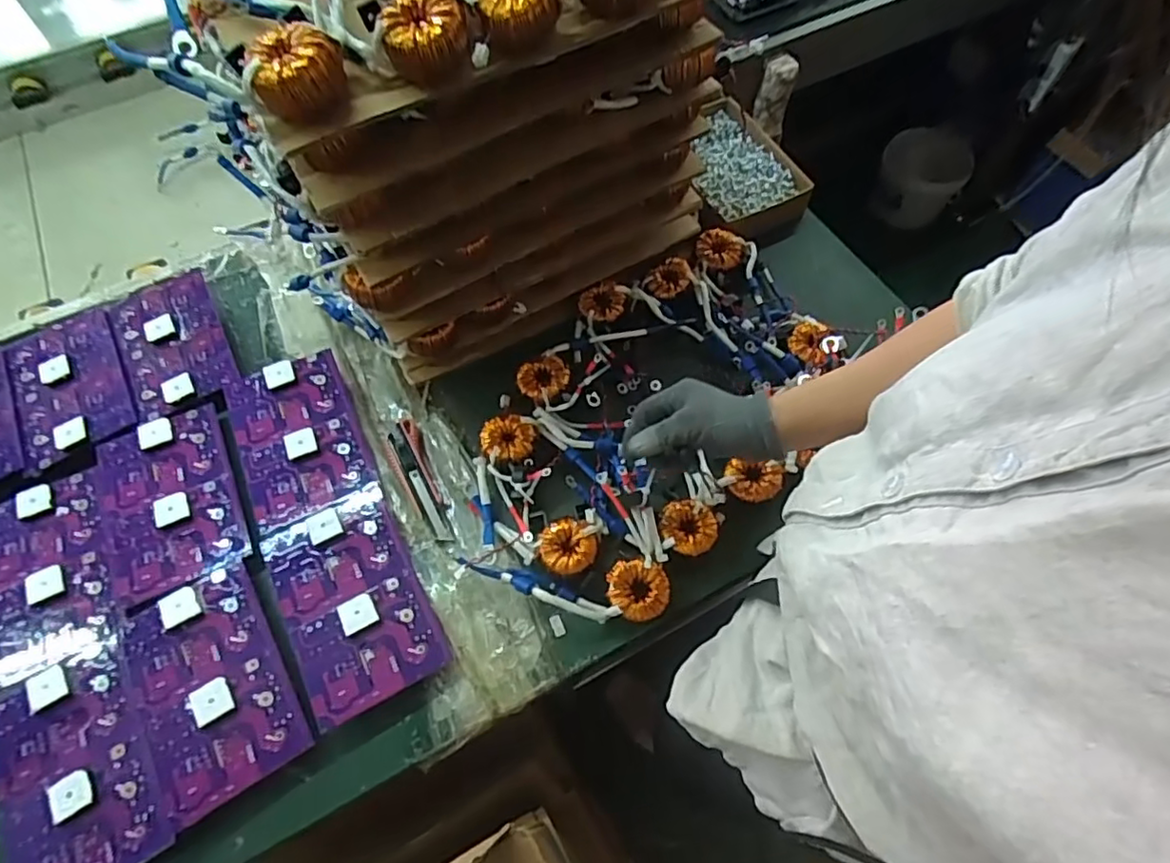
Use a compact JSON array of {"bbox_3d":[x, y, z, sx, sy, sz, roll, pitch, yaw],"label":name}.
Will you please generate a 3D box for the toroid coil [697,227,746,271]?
[{"bbox_3d":[0.169,-0.228,0.768,0.056,0.017,0.058,-1,63,1],"label":"toroid coil"}]

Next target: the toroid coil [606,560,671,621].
[{"bbox_3d":[0.051,0.152,0.588,0.058,0.019,0.053,0,63,0],"label":"toroid coil"}]

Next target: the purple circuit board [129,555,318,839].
[{"bbox_3d":[-0.338,0.227,0.555,0.119,0.011,0.193,-30,67,-15],"label":"purple circuit board"}]

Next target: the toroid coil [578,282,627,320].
[{"bbox_3d":[0.020,-0.155,0.739,0.054,0.017,0.043,-23,65,-11],"label":"toroid coil"}]

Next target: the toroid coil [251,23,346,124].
[{"bbox_3d":[-0.197,-0.246,0.422,0.055,0.036,0.055,-1,63,1],"label":"toroid coil"}]

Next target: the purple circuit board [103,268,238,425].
[{"bbox_3d":[-0.500,-0.115,0.736,0.117,0.022,0.204,-27,66,-13],"label":"purple circuit board"}]

